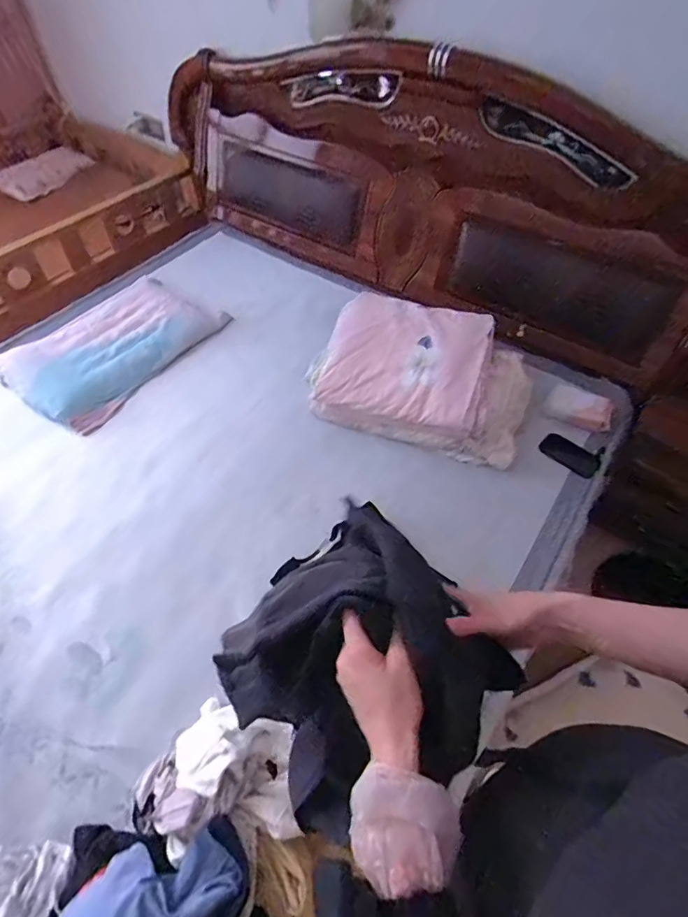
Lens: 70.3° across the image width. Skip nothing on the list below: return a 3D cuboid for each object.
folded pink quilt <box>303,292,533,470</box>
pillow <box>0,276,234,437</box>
[{"bbox_3d":[0.214,-0.253,1.423,0.632,0.216,0.363,15,54,10],"label":"folded pink quilt"},{"bbox_3d":[-0.748,-0.393,1.600,0.378,0.143,0.656,31,58,21],"label":"pillow"}]

